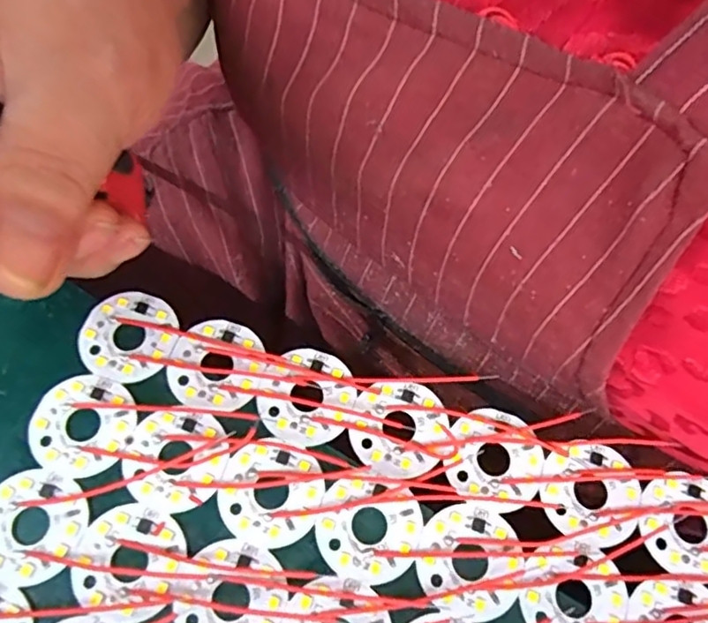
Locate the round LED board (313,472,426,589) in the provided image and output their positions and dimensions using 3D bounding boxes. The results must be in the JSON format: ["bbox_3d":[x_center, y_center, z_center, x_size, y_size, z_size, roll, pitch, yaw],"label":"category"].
[{"bbox_3d":[0.004,0.063,0.173,0.031,0.004,0.029,1,67,-3],"label":"round LED board"}]

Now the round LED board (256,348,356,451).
[{"bbox_3d":[-0.015,0.026,0.188,0.029,0.004,0.031,1,67,-3],"label":"round LED board"}]

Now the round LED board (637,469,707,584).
[{"bbox_3d":[0.102,0.065,0.180,0.030,0.004,0.030,1,67,-3],"label":"round LED board"}]

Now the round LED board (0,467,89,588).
[{"bbox_3d":[-0.093,0.061,0.169,0.031,0.004,0.030,1,67,-3],"label":"round LED board"}]

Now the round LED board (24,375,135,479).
[{"bbox_3d":[-0.083,0.034,0.180,0.029,0.004,0.030,21,68,6],"label":"round LED board"}]

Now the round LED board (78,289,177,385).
[{"bbox_3d":[-0.073,0.007,0.192,0.029,0.004,0.030,1,67,-3],"label":"round LED board"}]

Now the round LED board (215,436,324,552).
[{"bbox_3d":[-0.025,0.053,0.175,0.031,0.004,0.030,1,67,-3],"label":"round LED board"}]

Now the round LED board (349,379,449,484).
[{"bbox_3d":[0.014,0.036,0.185,0.031,0.004,0.031,1,67,-3],"label":"round LED board"}]

